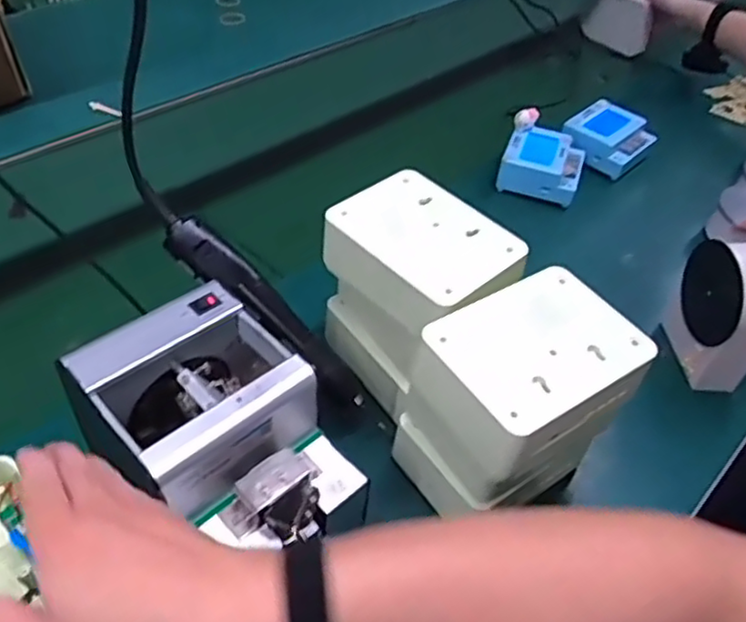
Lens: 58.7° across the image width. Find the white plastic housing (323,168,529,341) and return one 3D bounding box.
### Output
[{"bbox_3d":[0.041,-0.045,0.534,0.101,0.051,0.146,-31,55,-30],"label":"white plastic housing"}]

